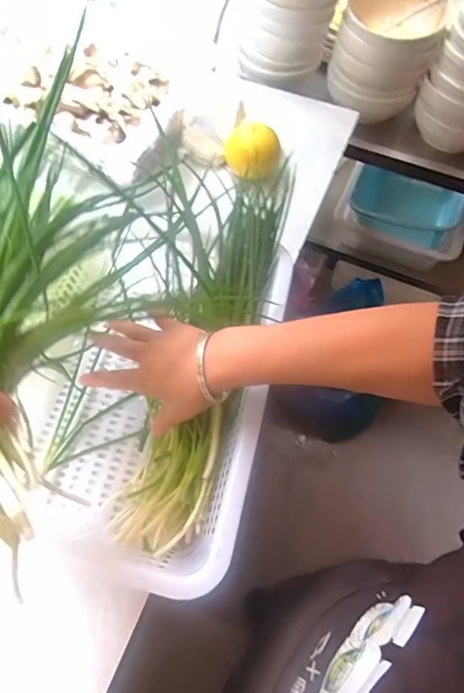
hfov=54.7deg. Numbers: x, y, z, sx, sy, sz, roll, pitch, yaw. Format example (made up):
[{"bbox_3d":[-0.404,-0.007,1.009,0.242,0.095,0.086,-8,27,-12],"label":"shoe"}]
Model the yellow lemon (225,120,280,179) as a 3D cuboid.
[{"bbox_3d":[0.031,-0.301,0.695,0.084,0.071,0.084,5,64,2],"label":"yellow lemon"}]

